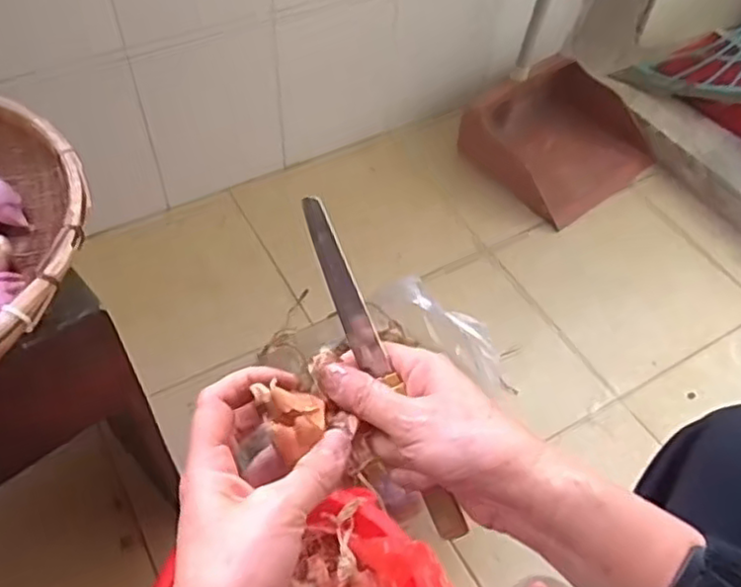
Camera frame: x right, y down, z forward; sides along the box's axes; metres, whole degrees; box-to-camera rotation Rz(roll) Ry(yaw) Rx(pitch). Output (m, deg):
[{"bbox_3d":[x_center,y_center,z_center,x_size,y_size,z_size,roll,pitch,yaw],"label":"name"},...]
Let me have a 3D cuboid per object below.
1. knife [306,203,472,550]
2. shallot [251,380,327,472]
[{"bbox_3d":[0.005,0.041,0.361,0.013,0.017,0.194,-24,92,-19],"label":"knife"},{"bbox_3d":[-0.036,0.060,0.332,0.030,0.021,0.031,-25,58,-19],"label":"shallot"}]

